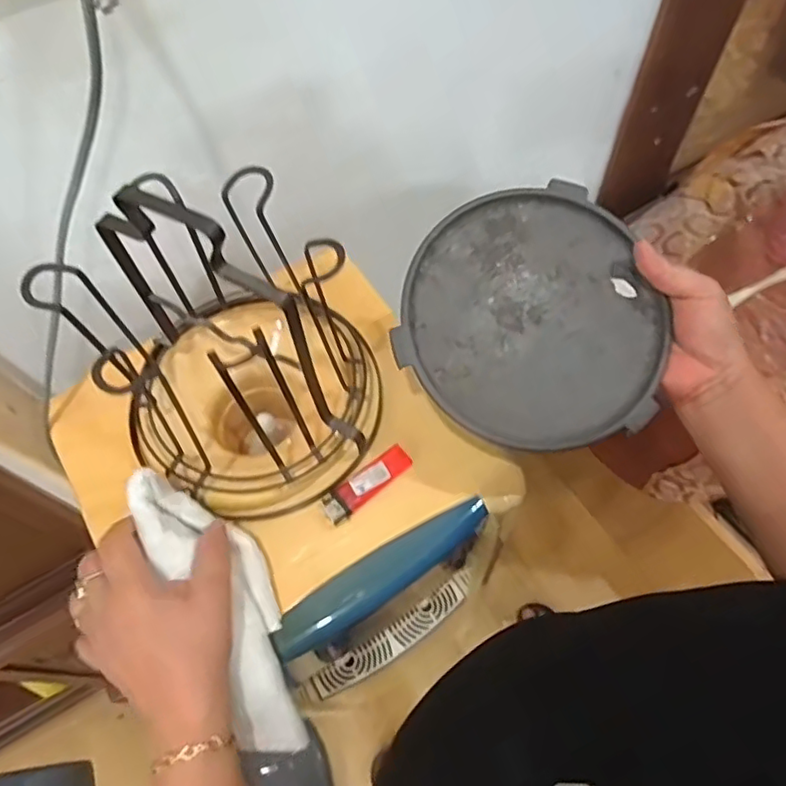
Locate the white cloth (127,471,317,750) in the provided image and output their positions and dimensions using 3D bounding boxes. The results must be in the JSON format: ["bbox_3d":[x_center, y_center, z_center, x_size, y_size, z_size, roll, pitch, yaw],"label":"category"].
[{"bbox_3d":[-0.109,0.138,0.407,0.056,0.039,0.200,-30,79,-12],"label":"white cloth"}]

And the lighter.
[{"bbox_3d":[-0.020,0.067,0.459,0.077,0.017,0.025,-39,67,-16],"label":"lighter"}]

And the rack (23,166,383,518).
[{"bbox_3d":[-0.107,-0.027,0.402,0.178,0.222,0.154,-20,63,-7],"label":"rack"}]

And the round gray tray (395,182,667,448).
[{"bbox_3d":[0.095,-0.055,0.424,0.181,0.013,0.179,1,78,-3],"label":"round gray tray"}]

